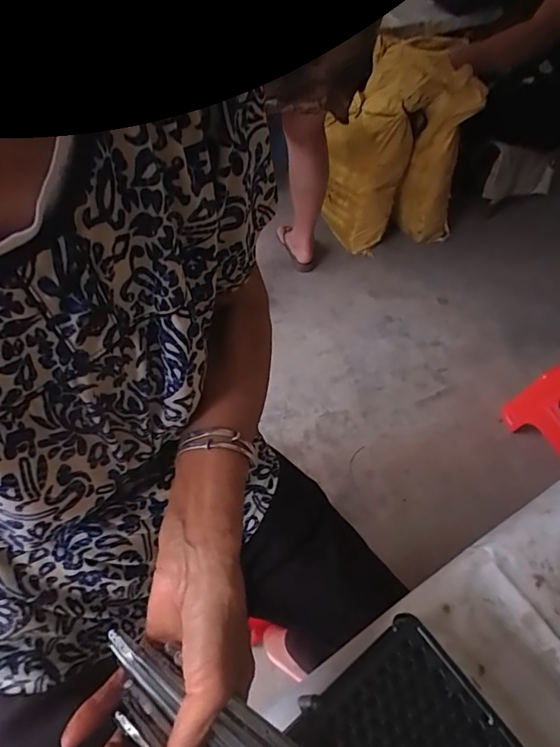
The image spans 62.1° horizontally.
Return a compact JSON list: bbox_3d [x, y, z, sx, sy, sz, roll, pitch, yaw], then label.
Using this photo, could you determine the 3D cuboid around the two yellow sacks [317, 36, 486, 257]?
[{"bbox_3d":[0.394,-0.709,1.531,0.435,0.547,0.366,18,53,9],"label":"two yellow sacks"}]

